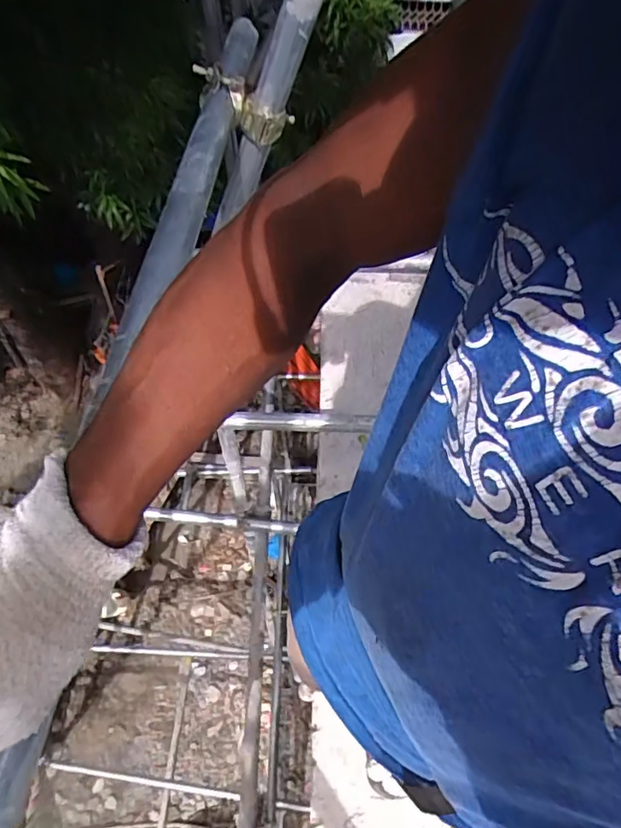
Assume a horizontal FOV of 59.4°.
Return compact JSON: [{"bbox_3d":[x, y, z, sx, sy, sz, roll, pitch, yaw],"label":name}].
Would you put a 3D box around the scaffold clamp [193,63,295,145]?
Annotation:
[{"bbox_3d":[-0.104,-0.463,0.809,0.151,0.060,0.065,27,48,-32],"label":"scaffold clamp"}]

